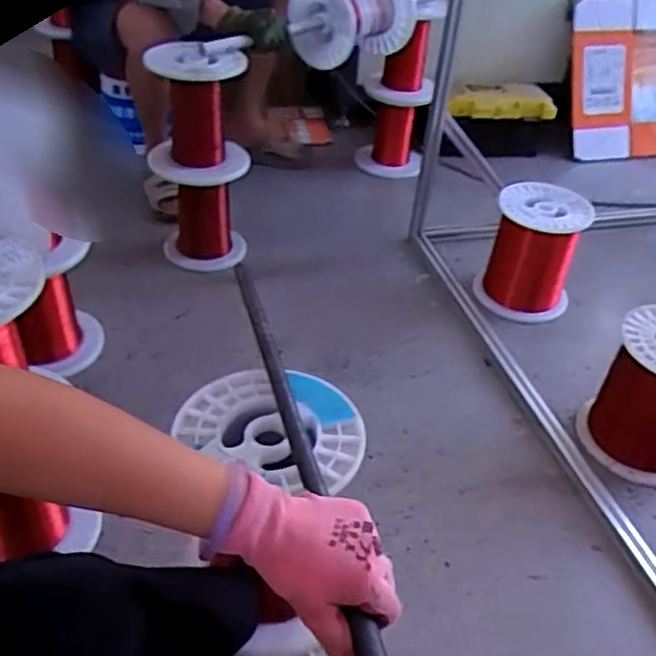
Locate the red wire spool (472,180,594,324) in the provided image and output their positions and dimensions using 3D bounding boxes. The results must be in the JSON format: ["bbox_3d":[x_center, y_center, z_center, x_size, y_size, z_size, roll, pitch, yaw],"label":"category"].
[{"bbox_3d":[0.448,-0.169,1.510,0.201,0.234,0.184,17,40,14],"label":"red wire spool"}]

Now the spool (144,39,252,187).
[{"bbox_3d":[-0.299,-0.478,1.555,0.228,0.269,0.196,-2,40,-6],"label":"spool"}]

